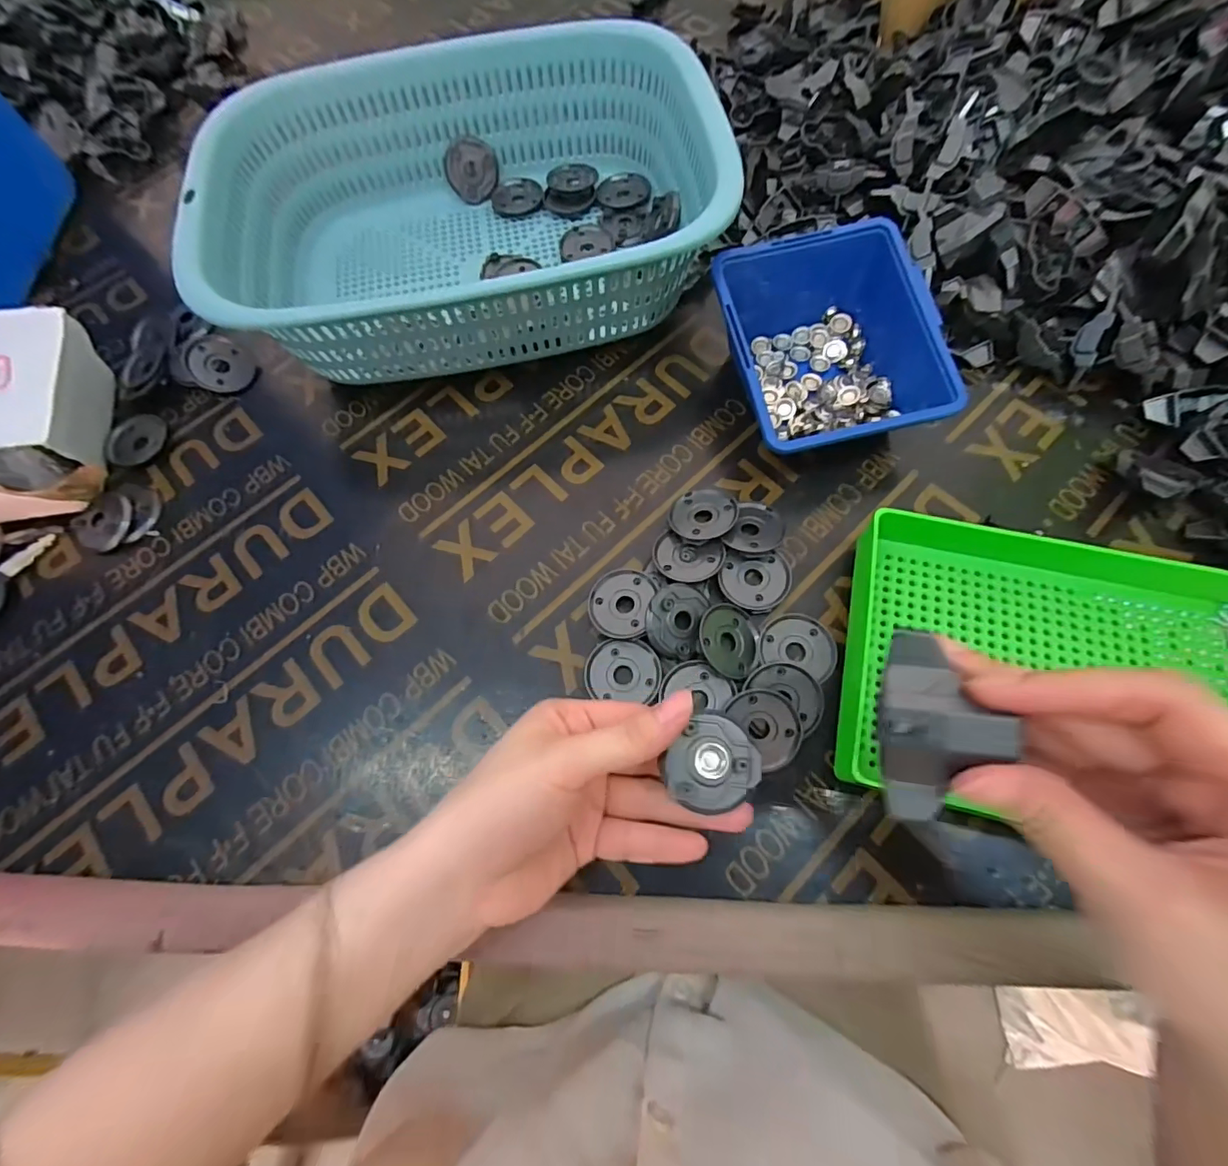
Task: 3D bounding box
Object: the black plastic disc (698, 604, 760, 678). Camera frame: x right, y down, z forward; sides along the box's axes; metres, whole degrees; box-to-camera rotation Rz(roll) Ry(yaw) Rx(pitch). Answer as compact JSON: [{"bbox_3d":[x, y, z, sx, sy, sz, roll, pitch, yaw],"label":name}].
[{"bbox_3d":[0.066,0.032,0.296,0.037,0.006,0.041,11,67,-23],"label":"black plastic disc"}]

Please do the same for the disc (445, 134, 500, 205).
[{"bbox_3d":[-0.117,-0.339,0.430,0.041,0.006,0.043,-8,121,-14],"label":"disc"}]

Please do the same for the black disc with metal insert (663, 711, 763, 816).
[{"bbox_3d":[0.043,0.077,0.224,0.035,0.004,0.037,-1,69,3],"label":"black disc with metal insert"}]

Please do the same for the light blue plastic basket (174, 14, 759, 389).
[{"bbox_3d":[-0.100,-0.265,0.377,0.336,0.094,0.243,-10,69,-1],"label":"light blue plastic basket"}]

